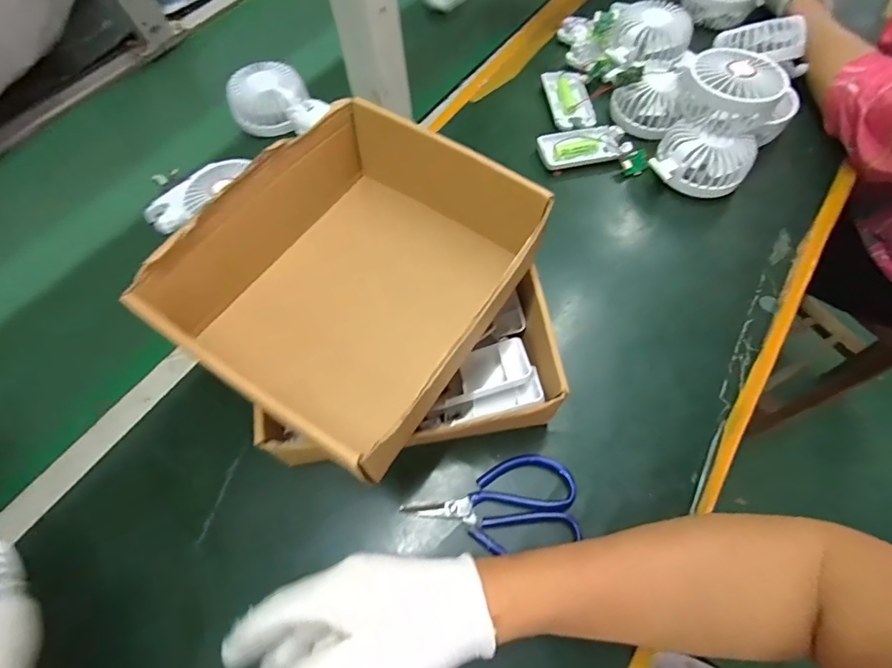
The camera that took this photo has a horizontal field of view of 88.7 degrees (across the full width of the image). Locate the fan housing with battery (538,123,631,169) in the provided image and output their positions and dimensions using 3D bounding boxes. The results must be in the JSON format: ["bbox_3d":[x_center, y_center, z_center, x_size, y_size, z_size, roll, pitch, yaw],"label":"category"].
[{"bbox_3d":[0.150,-0.200,0.500,0.095,0.023,0.046,-7,62,-4],"label":"fan housing with battery"}]

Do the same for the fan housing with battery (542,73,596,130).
[{"bbox_3d":[0.144,-0.271,0.530,0.049,0.018,0.087,-7,62,-3],"label":"fan housing with battery"}]

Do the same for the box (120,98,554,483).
[{"bbox_3d":[-0.059,-0.039,0.310,0.180,0.081,0.206,30,66,15],"label":"box"}]

